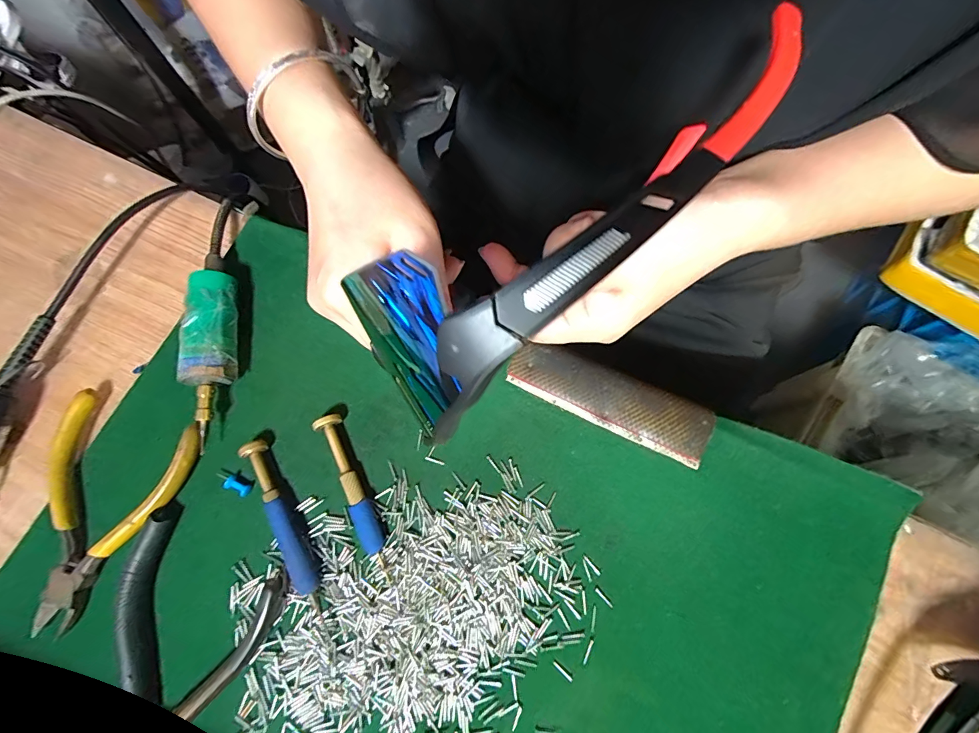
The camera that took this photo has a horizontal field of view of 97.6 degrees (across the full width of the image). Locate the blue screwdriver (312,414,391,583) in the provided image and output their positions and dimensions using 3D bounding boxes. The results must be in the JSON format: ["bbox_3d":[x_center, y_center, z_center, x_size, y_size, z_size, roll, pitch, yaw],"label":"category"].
[{"bbox_3d":[-0.075,0.071,0.237,0.014,0.014,0.092,-22,76,-4],"label":"blue screwdriver"}]

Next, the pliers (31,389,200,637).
[{"bbox_3d":[-0.223,0.078,0.239,0.078,0.015,0.118,24,77,7],"label":"pliers"}]

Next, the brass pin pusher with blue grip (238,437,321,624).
[{"bbox_3d":[-0.111,0.086,0.234,0.012,0.013,0.097,-29,76,-6],"label":"brass pin pusher with blue grip"}]

